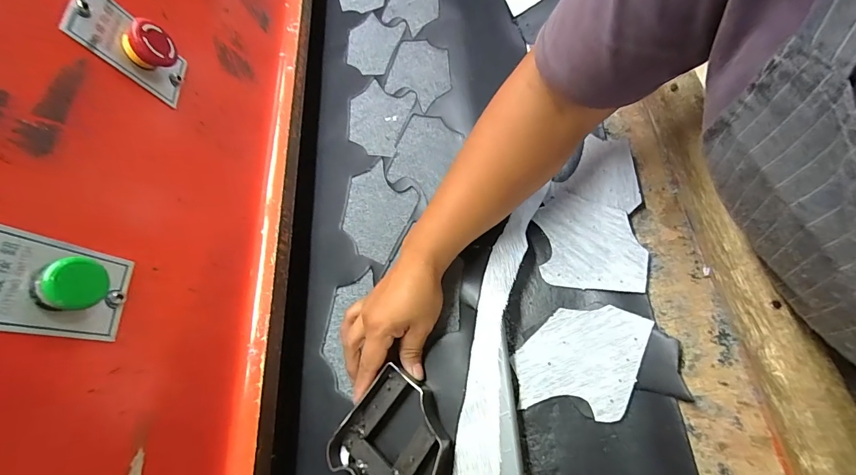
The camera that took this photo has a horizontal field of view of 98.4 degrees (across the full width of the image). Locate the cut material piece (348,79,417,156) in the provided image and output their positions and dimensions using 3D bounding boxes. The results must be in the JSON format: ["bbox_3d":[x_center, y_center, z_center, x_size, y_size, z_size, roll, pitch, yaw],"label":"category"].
[{"bbox_3d":[-0.071,-0.172,0.530,0.112,0.004,0.102,31,82,26],"label":"cut material piece"}]

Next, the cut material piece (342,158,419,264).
[{"bbox_3d":[-0.065,-0.035,0.472,0.095,0.004,0.119,-43,62,-1],"label":"cut material piece"}]

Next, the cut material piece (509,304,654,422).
[{"bbox_3d":[0.146,0.118,0.359,0.118,0.008,0.098,-4,69,26],"label":"cut material piece"}]

